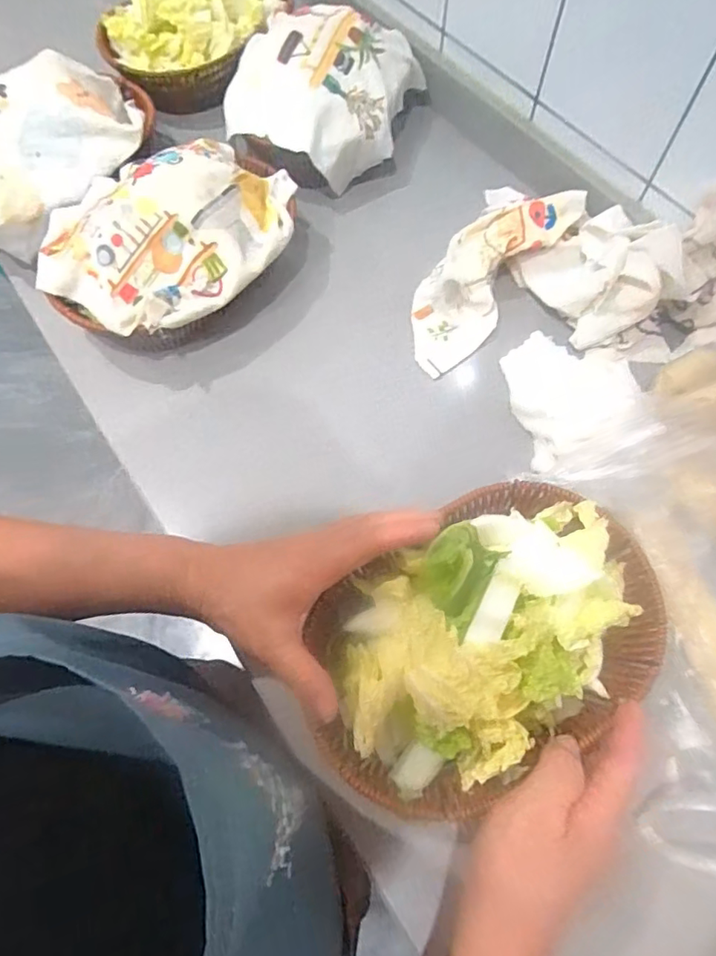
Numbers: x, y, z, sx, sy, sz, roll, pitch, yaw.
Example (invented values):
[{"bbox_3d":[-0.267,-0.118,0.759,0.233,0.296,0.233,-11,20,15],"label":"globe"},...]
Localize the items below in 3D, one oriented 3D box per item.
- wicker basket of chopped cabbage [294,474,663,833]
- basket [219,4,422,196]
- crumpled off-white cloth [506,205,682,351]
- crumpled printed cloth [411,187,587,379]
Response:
[{"bbox_3d":[0.080,0.091,0.339,0.232,0.070,0.151,-34,69,-11],"label":"wicker basket of chopped cabbage"},{"bbox_3d":[-0.025,-0.385,0.575,0.221,0.103,0.145,-40,72,-16],"label":"basket"},{"bbox_3d":[0.212,-0.180,0.493,0.100,0.069,0.107,-22,67,-10],"label":"crumpled off-white cloth"},{"bbox_3d":[0.114,-0.188,0.518,0.078,0.036,0.204,39,95,18],"label":"crumpled printed cloth"}]

